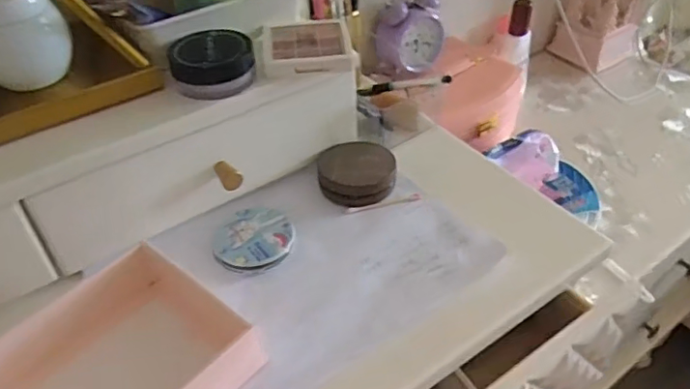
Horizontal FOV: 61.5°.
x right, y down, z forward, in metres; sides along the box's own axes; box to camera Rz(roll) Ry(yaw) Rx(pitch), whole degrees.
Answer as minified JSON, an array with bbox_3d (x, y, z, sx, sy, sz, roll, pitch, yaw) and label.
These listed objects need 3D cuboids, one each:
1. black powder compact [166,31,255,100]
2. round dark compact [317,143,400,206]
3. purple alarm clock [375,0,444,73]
[{"bbox_3d":[-0.110,-0.111,0.489,0.065,0.035,0.061,0,42,3],"label":"black powder compact"},{"bbox_3d":[0.011,-0.020,0.553,0.073,0.022,0.065,-4,42,0],"label":"round dark compact"},{"bbox_3d":[0.085,-0.206,0.739,0.086,0.079,0.052,-33,50,-29],"label":"purple alarm clock"}]

